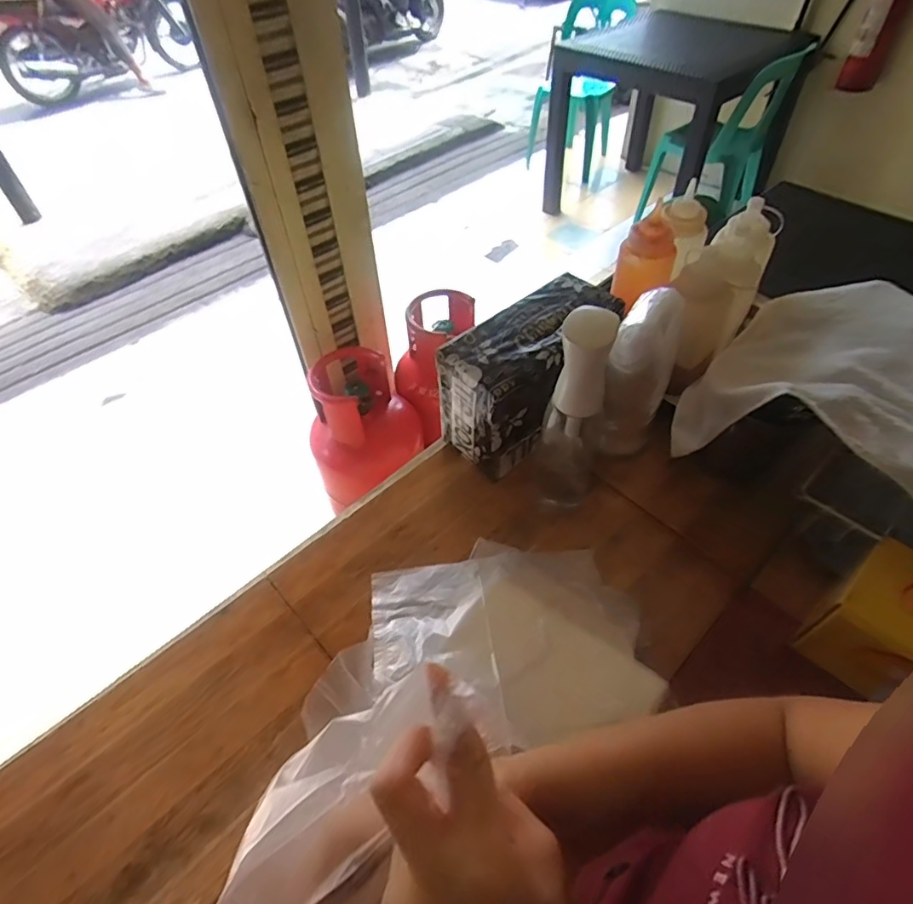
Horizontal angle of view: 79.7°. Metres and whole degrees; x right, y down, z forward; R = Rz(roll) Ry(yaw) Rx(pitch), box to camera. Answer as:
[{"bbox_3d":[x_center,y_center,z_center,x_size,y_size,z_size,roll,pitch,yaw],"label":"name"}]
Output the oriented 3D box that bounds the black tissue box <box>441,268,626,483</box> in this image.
[{"bbox_3d":[0.098,-0.101,0.714,0.227,0.152,0.113,-35,60,-24],"label":"black tissue box"}]

